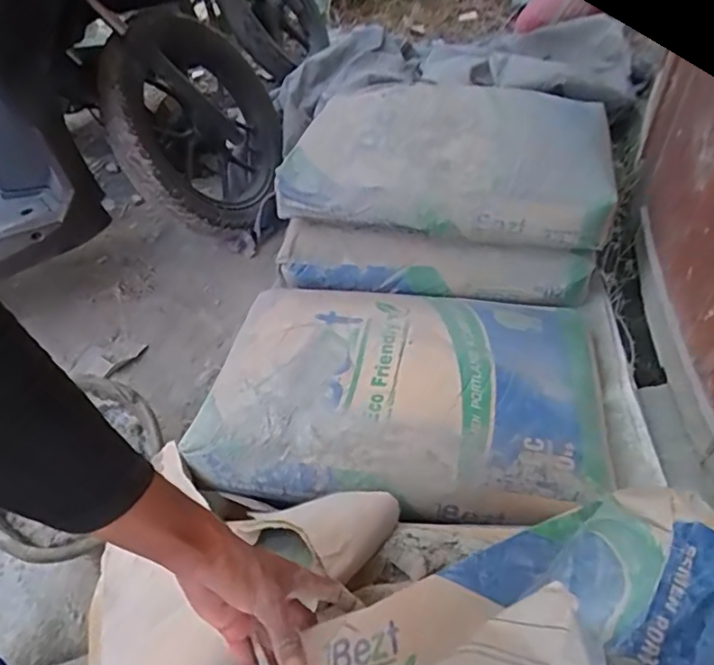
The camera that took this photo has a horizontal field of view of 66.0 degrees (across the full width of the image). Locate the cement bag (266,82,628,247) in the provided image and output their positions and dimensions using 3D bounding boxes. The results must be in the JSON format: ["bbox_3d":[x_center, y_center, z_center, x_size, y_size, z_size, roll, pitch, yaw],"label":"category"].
[{"bbox_3d":[0.150,-0.307,0.974,0.543,0.127,0.341,12,55,14],"label":"cement bag"}]

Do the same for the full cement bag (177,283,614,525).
[{"bbox_3d":[0.069,0.072,0.818,0.551,0.108,0.416,7,53,10],"label":"full cement bag"}]

